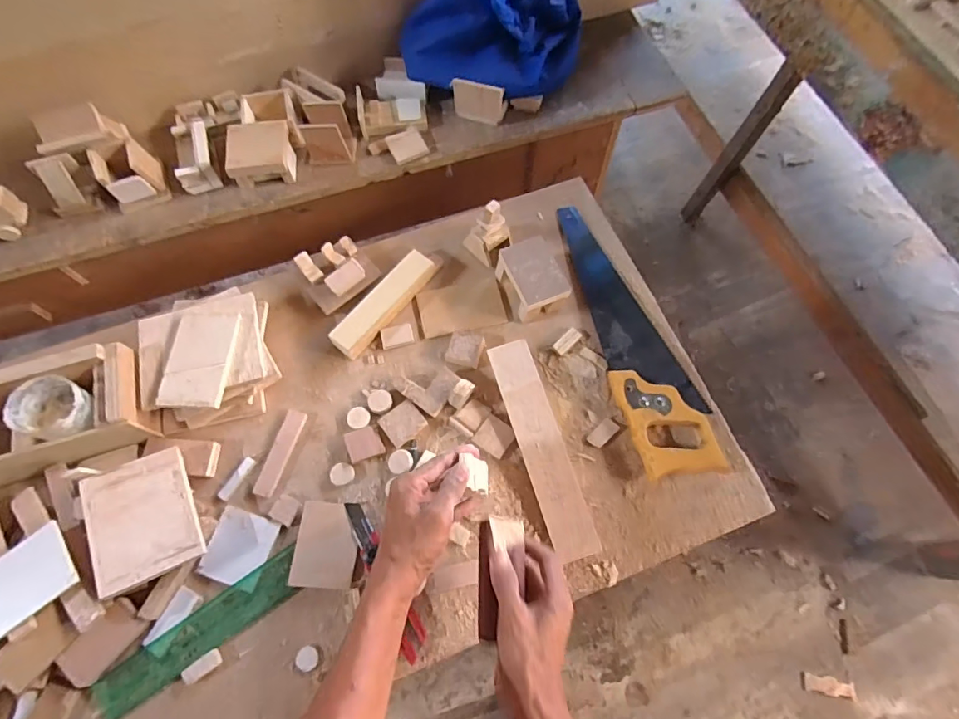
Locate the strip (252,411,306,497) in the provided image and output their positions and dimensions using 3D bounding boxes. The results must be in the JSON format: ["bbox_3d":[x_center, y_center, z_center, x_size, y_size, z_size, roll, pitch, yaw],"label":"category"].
[{"bbox_3d":[-0.242,0.113,0.587,0.025,0.006,0.104,18,70,6],"label":"strip"}]

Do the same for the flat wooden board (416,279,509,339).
[{"bbox_3d":[-0.024,-0.072,0.663,0.113,0.006,0.074,-10,70,-4],"label":"flat wooden board"}]

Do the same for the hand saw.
[{"bbox_3d":[0.201,-0.046,0.633,0.105,0.027,0.395,-13,70,-5],"label":"hand saw"}]

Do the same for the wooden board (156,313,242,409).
[{"bbox_3d":[-0.328,-0.003,0.567,0.068,0.014,0.118,2,68,2],"label":"wooden board"}]

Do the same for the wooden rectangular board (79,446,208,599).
[{"bbox_3d":[-0.367,0.172,0.528,0.098,0.011,0.128,-21,68,-18],"label":"wooden rectangular board"}]

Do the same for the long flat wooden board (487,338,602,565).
[{"bbox_3d":[0.075,0.102,0.576,0.052,0.008,0.258,-18,76,-3],"label":"long flat wooden board"}]

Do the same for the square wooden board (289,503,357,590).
[{"bbox_3d":[-0.171,0.208,0.544,0.065,0.015,0.087,4,69,1],"label":"square wooden board"}]

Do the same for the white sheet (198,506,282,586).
[{"bbox_3d":[-0.269,0.211,0.543,0.066,0.004,0.073,16,70,6],"label":"white sheet"}]

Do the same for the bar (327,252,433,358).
[{"bbox_3d":[-0.129,-0.074,0.645,0.041,0.032,0.167,35,73,12],"label":"bar"}]

